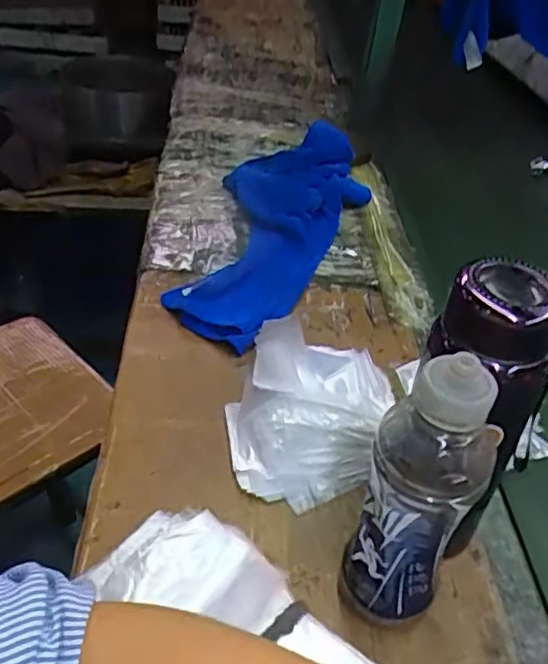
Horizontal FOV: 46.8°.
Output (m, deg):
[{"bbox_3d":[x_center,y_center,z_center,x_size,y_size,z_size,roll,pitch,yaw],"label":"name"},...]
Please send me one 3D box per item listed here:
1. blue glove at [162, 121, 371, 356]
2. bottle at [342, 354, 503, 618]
[{"bbox_3d":[-0.009,-0.149,0.812,0.184,0.070,0.438,17,41,14],"label":"blue glove"},{"bbox_3d":[0.091,0.106,0.407,0.069,0.221,0.077,24,45,19],"label":"bottle"}]

